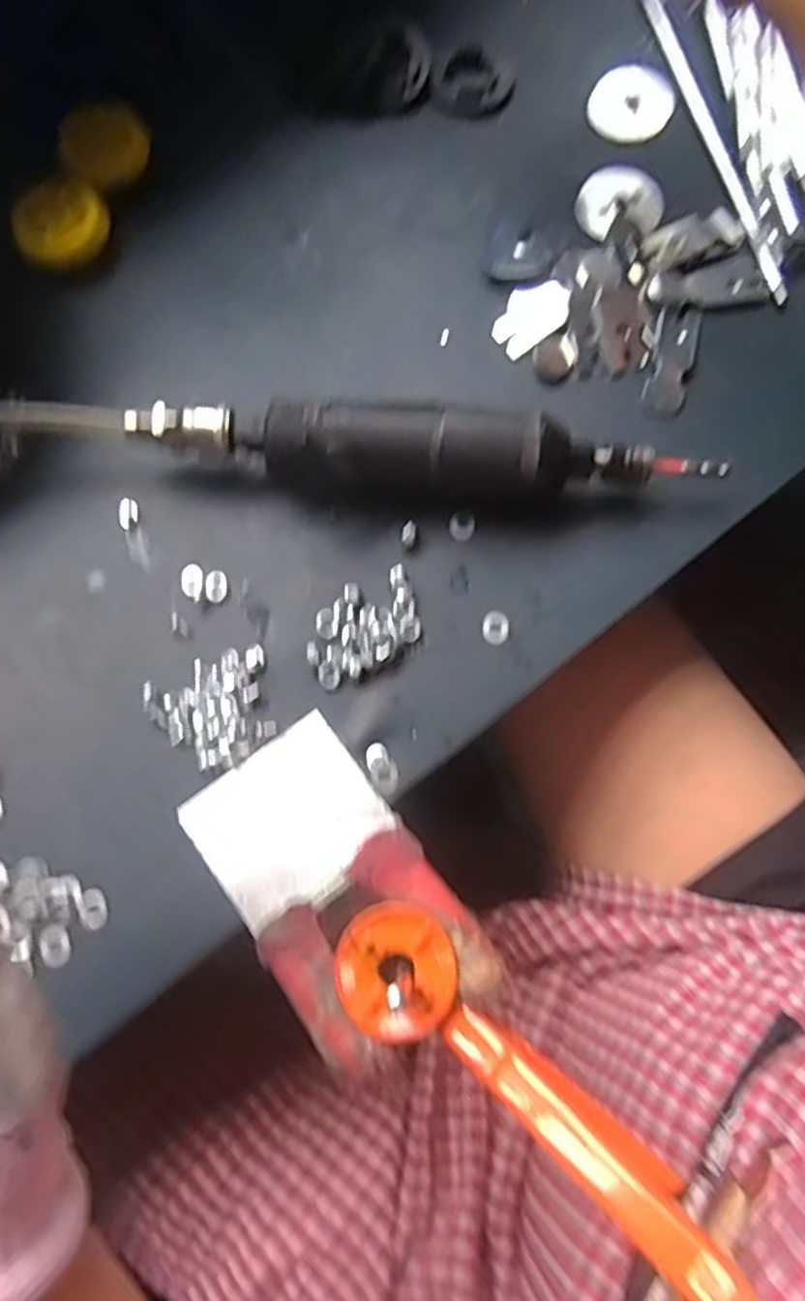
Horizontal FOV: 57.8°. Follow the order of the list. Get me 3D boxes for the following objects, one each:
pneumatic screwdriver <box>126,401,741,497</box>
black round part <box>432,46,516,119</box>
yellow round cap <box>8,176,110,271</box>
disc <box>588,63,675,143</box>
[{"bbox_3d":[0.011,-0.091,0.342,0.277,0.044,0.039,3,75,0],"label":"pneumatic screwdriver"},{"bbox_3d":[0.041,-0.326,0.422,0.037,0.013,0.043,36,77,8],"label":"black round part"},{"bbox_3d":[-0.179,-0.224,0.387,0.048,0.023,0.045,0,75,-1],"label":"yellow round cap"},{"bbox_3d":[0.133,-0.316,0.420,0.045,0.009,0.049,0,75,-1],"label":"disc"}]

